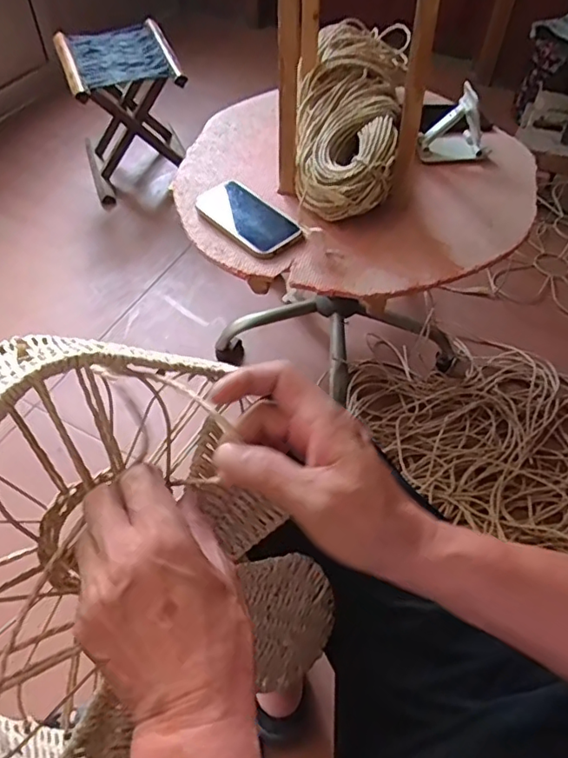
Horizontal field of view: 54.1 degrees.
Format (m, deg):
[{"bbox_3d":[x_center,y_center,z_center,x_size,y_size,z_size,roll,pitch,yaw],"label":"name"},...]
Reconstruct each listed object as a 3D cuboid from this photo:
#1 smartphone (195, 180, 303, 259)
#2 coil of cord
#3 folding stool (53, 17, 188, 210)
[{"bbox_3d":[-0.051,-0.230,0.800,0.082,0.014,0.161,-38,67,-17],"label":"smartphone"},{"bbox_3d":[0.098,-0.410,0.868,0.154,0.115,0.413,7,53,4],"label":"coil of cord"},{"bbox_3d":[-0.392,-0.667,1.427,0.260,0.309,0.288,-17,55,-13],"label":"folding stool"}]

